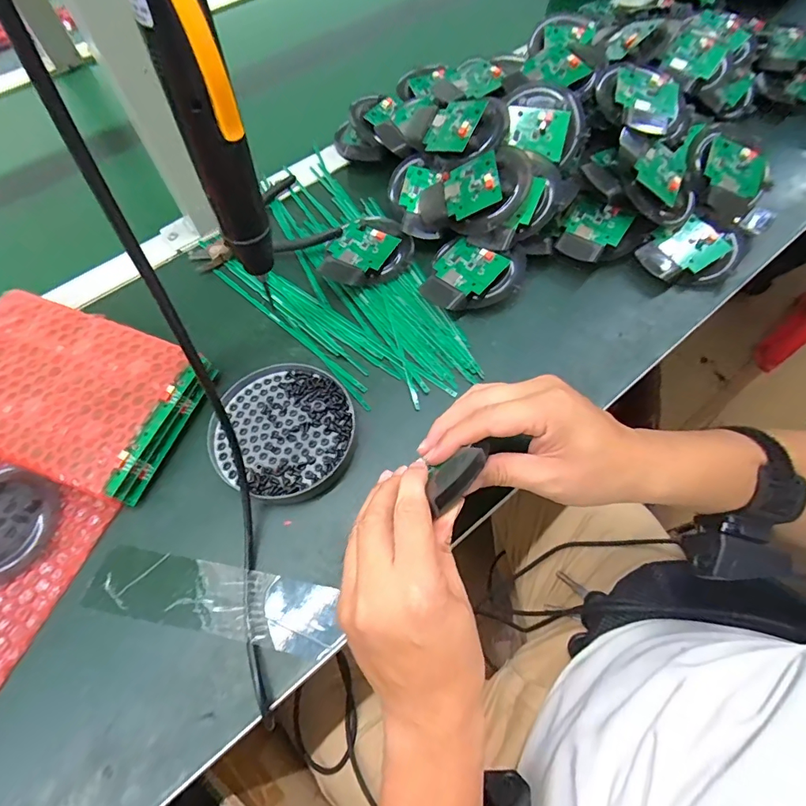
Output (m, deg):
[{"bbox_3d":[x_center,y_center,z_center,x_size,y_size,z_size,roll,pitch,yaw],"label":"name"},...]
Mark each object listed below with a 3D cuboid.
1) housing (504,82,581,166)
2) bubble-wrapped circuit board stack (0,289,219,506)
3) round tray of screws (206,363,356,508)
[{"bbox_3d":[0.140,-0.276,0.445,0.074,0.026,0.076,10,93,11],"label":"housing"},{"bbox_3d":[-0.279,-0.012,0.369,0.209,0.039,0.136,17,65,11],"label":"bubble-wrapped circuit board stack"},{"bbox_3d":[-0.097,0.022,0.366,0.117,0.017,0.110,-1,63,2],"label":"round tray of screws"}]

